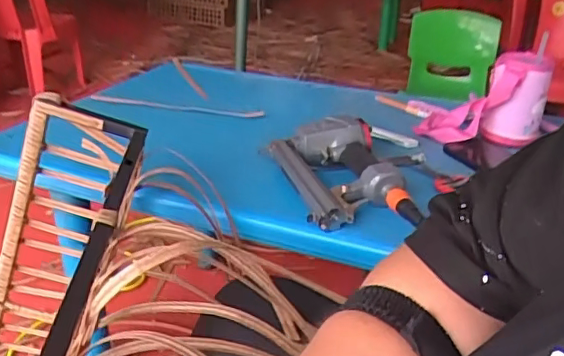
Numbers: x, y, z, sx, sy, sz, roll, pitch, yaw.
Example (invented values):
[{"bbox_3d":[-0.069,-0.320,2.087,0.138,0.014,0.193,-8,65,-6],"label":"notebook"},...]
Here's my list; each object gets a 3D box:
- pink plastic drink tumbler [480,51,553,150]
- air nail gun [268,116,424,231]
[{"bbox_3d":[0.391,-0.137,0.943,0.093,0.152,0.113,14,28,15],"label":"pink plastic drink tumbler"},{"bbox_3d":[0.077,-0.009,0.755,0.151,0.053,0.243,-2,28,-11],"label":"air nail gun"}]

